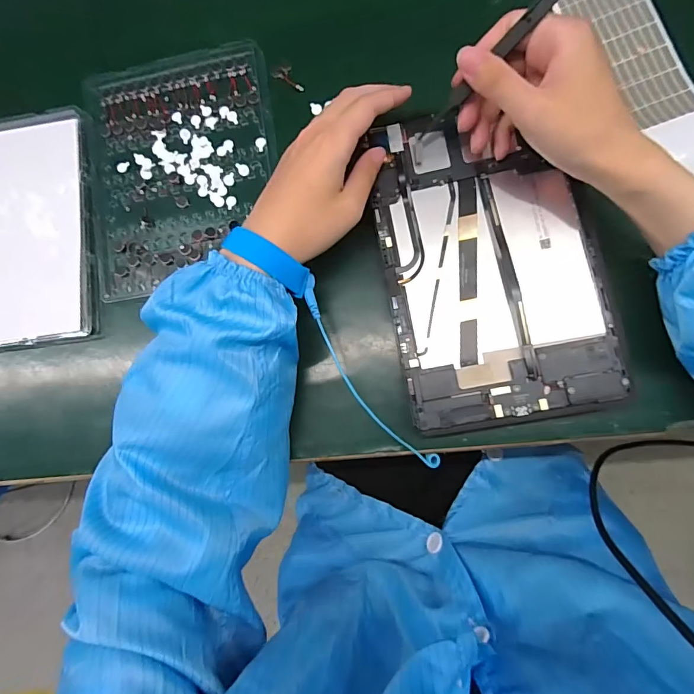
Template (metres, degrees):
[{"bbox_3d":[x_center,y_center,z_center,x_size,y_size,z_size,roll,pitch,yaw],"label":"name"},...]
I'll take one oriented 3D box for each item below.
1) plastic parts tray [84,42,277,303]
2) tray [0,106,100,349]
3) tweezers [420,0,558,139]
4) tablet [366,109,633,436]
[{"bbox_3d":[-0.147,-0.162,0.369,0.167,0.009,0.212,-10,84,6],"label":"plastic parts tray"},{"bbox_3d":[-0.312,-0.104,0.377,0.173,0.018,0.210,-8,84,6],"label":"tray"},{"bbox_3d":[0.091,-0.183,0.271,0.109,0.006,0.008,-39,80,35],"label":"tweezers"},{"bbox_3d":[0.102,-0.065,0.304,0.146,0.012,0.234,-11,84,6],"label":"tablet"}]

